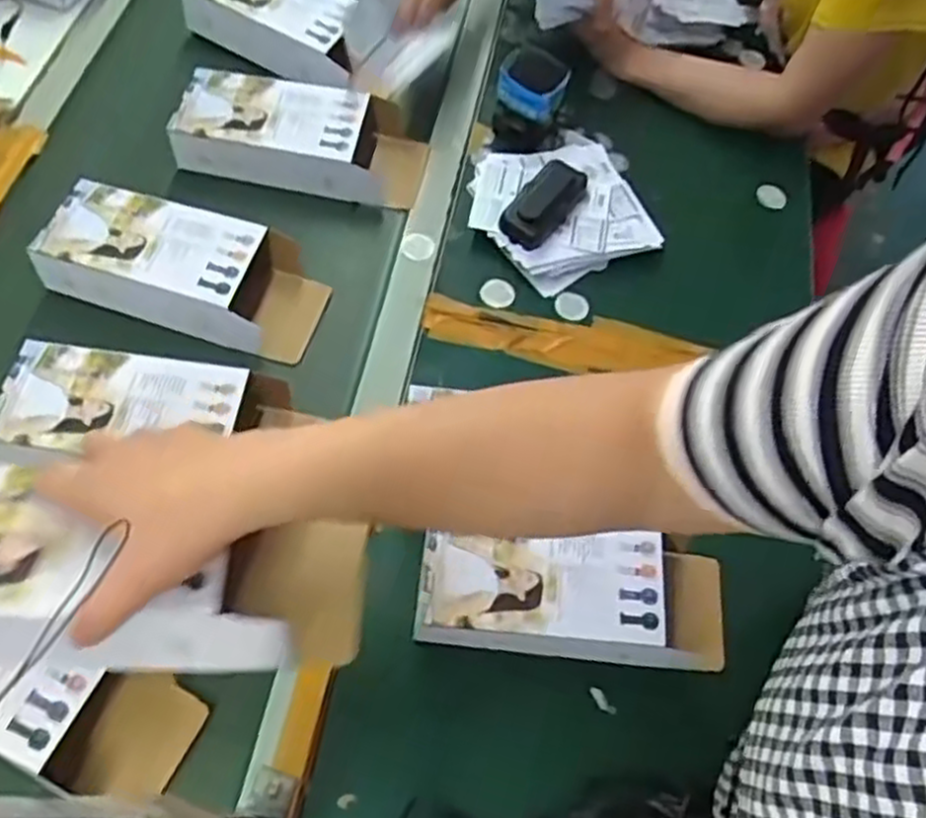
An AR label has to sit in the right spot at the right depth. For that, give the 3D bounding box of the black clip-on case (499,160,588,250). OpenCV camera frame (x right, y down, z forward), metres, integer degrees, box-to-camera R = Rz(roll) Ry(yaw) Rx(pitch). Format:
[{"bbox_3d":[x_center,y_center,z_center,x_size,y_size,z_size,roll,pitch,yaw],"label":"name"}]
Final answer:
[{"bbox_3d":[0.084,-0.211,0.788,0.051,0.038,0.108,33,64,13],"label":"black clip-on case"}]

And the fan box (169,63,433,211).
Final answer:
[{"bbox_3d":[-0.169,-0.294,0.813,0.254,0.065,0.104,12,62,2],"label":"fan box"}]

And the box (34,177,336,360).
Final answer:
[{"bbox_3d":[-0.262,-0.133,0.723,0.255,0.063,0.114,19,61,-8],"label":"box"}]

